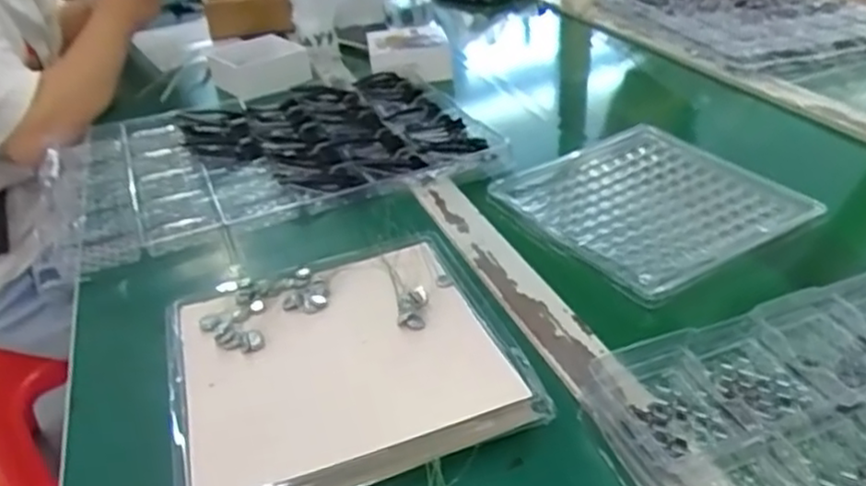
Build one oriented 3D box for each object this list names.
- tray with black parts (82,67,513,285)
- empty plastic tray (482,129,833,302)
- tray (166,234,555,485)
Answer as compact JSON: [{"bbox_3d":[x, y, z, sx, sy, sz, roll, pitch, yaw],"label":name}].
[{"bbox_3d":[-0.169,-0.100,0.770,0.410,0.033,0.321,-18,33,-19],"label":"tray with black parts"},{"bbox_3d":[0.191,-0.040,0.640,0.215,0.016,0.222,-20,34,-23],"label":"empty plastic tray"},{"bbox_3d":[-0.061,0.073,0.456,0.206,0.025,0.211,-14,32,-14],"label":"tray"}]

